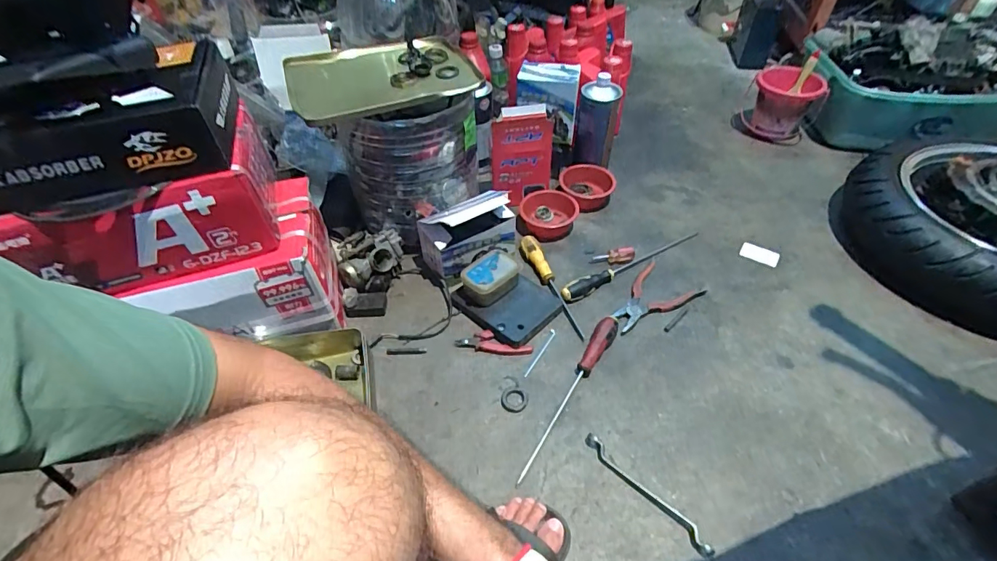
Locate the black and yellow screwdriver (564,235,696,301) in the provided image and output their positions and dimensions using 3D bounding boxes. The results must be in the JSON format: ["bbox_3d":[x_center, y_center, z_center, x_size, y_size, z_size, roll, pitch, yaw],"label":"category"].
[{"bbox_3d":[0.262,-0.036,0.890,0.337,0.023,0.029,-24,53,-21],"label":"black and yellow screwdriver"}]

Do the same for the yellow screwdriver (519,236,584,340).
[{"bbox_3d":[0.103,0.001,0.849,0.037,0.027,0.233,-18,51,-17],"label":"yellow screwdriver"}]

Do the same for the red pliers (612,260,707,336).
[{"bbox_3d":[0.268,0.036,0.826,0.176,0.010,0.108,-34,57,-27],"label":"red pliers"}]

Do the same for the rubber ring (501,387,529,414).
[{"bbox_3d":[0.024,0.182,0.705,0.041,0.004,0.040,1,48,-1],"label":"rubber ring"}]

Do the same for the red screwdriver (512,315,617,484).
[{"bbox_3d":[0.112,0.167,0.694,0.033,0.028,0.301,23,52,19],"label":"red screwdriver"}]

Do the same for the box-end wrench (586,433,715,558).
[{"bbox_3d":[0.192,0.274,0.611,0.020,0.016,0.194,-33,56,-27],"label":"box-end wrench"}]

